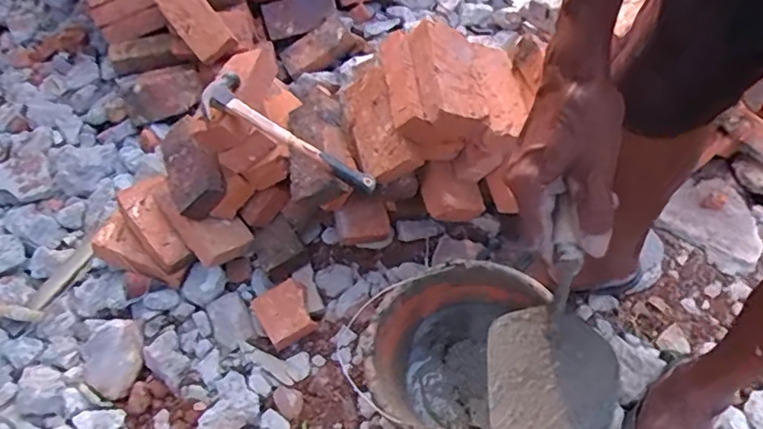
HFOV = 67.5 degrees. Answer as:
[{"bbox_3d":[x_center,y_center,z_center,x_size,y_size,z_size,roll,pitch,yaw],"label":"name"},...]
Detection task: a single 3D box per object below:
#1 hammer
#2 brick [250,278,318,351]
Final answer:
[{"bbox_3d":[-0.126,-0.105,0.807,0.268,0.035,0.076,32,61,-1],"label":"hammer"},{"bbox_3d":[-0.147,0.153,0.884,0.082,0.050,0.080,-30,57,-16],"label":"brick"}]

